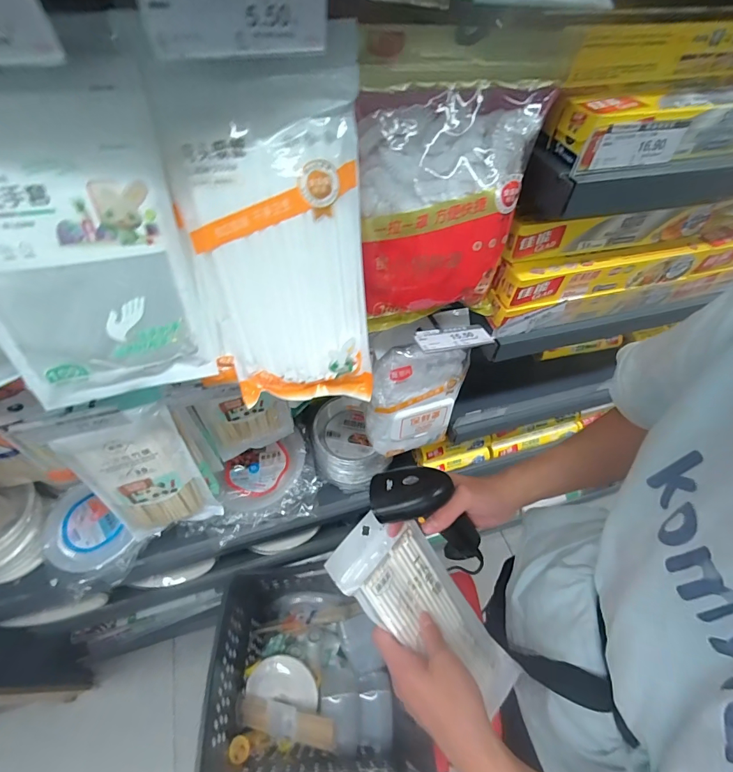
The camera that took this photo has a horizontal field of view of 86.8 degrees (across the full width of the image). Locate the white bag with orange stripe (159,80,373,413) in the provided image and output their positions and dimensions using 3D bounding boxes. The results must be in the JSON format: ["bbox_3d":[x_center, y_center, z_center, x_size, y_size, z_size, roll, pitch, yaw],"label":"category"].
[{"bbox_3d":[-0.082,-0.100,0.364,0.158,0.261,0.027,-4,35,1],"label":"white bag with orange stripe"}]

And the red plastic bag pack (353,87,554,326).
[{"bbox_3d":[0.079,-0.168,0.408,0.172,0.224,0.055,-9,54,-10],"label":"red plastic bag pack"}]

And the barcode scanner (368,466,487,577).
[{"bbox_3d":[0.084,0.159,0.462,0.167,0.072,0.070,44,51,-25],"label":"barcode scanner"}]

